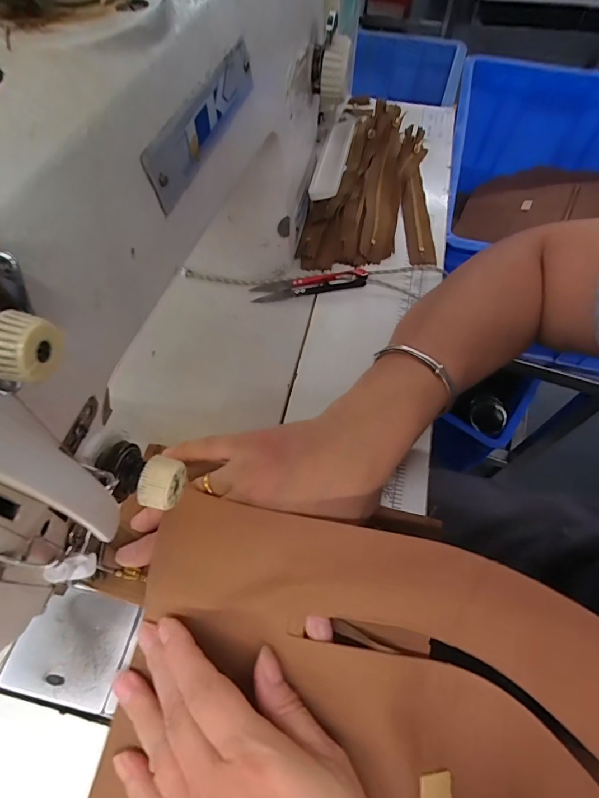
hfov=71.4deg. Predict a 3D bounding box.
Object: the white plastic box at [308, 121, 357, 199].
[{"bbox_3d":[0.033,-0.221,0.380,0.023,0.016,0.117,13,61,7],"label":"white plastic box"}]

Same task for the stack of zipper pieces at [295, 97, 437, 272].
[{"bbox_3d":[0.092,-0.252,0.455,0.130,0.040,0.297,12,61,6],"label":"stack of zipper pieces"}]

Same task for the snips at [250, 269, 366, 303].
[{"bbox_3d":[0.009,-0.104,0.379,0.102,0.011,0.023,-6,60,-4],"label":"snips"}]

